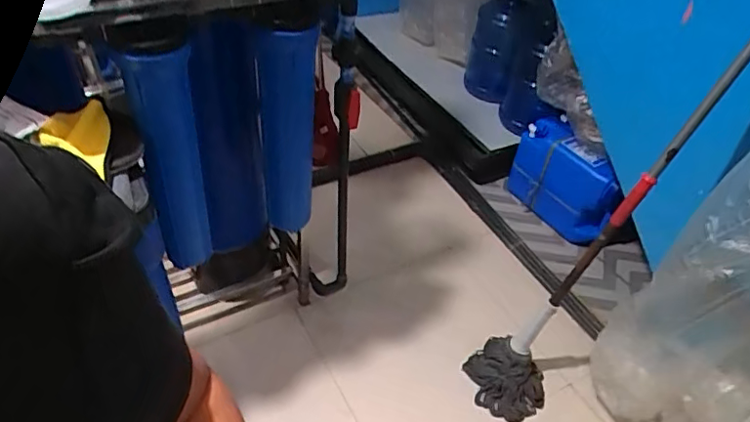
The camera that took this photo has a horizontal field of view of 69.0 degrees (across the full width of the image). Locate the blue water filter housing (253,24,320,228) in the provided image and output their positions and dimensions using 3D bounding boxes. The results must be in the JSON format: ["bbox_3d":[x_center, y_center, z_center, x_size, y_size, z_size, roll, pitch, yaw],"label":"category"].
[{"bbox_3d":[-0.197,-0.164,1.245,0.127,0.529,0.136,-3,43,-10],"label":"blue water filter housing"}]

